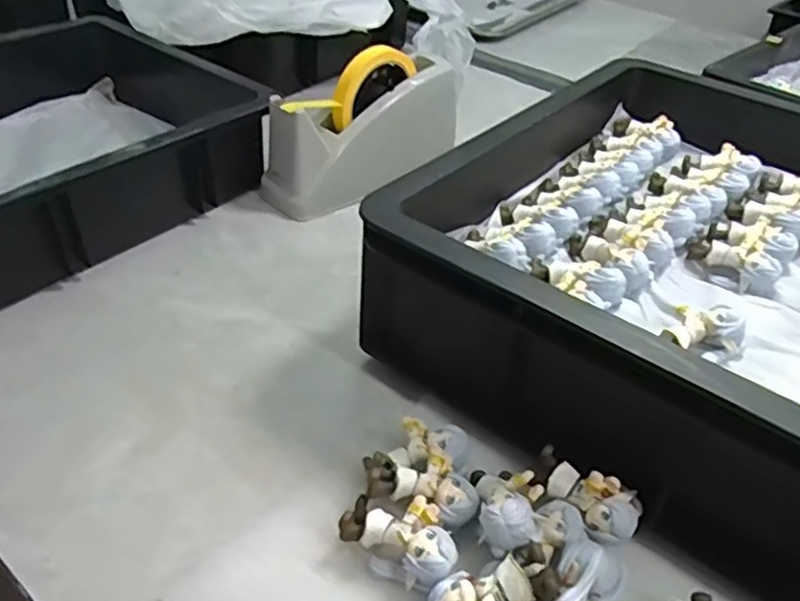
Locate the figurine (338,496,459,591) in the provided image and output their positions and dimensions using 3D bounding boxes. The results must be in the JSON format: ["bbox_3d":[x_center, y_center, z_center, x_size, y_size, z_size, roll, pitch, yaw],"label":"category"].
[{"bbox_3d":[0.001,0.128,0.358,0.062,0.029,0.038,22,43,20],"label":"figurine"}]

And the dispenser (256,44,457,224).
[{"bbox_3d":[-0.035,-0.173,0.655,0.214,0.117,0.064,-25,48,-31],"label":"dispenser"}]

